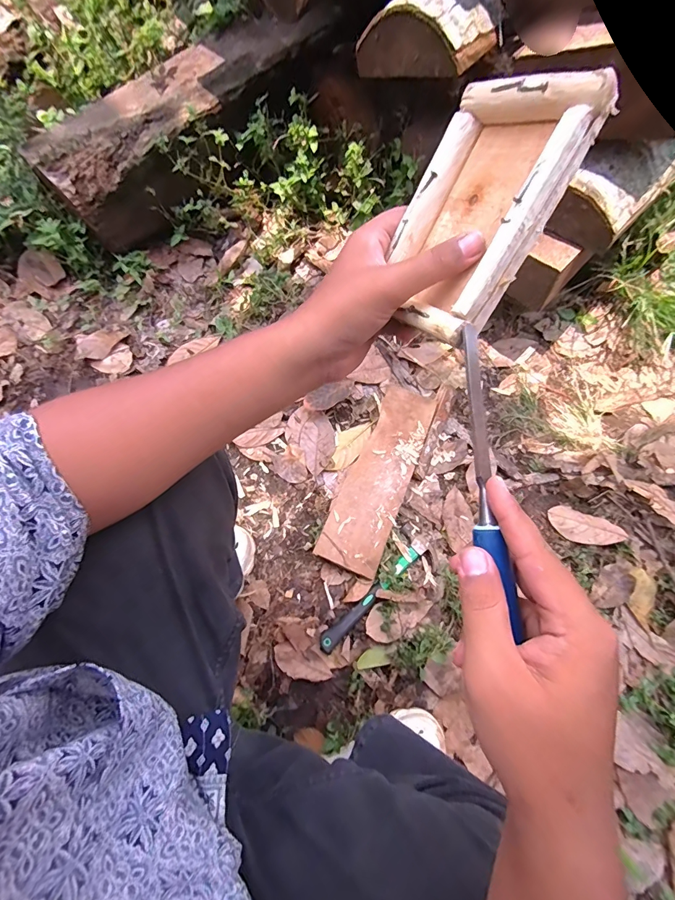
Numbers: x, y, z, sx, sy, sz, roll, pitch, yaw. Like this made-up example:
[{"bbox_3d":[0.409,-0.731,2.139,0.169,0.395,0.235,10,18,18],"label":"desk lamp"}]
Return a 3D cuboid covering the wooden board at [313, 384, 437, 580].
[{"bbox_3d":[0.085,0.045,0.771,0.116,0.023,0.387,23,69,7],"label":"wooden board"}]

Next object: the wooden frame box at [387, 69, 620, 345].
[{"bbox_3d":[0.086,-0.152,0.255,0.097,0.019,0.149,45,113,42],"label":"wooden frame box"}]

